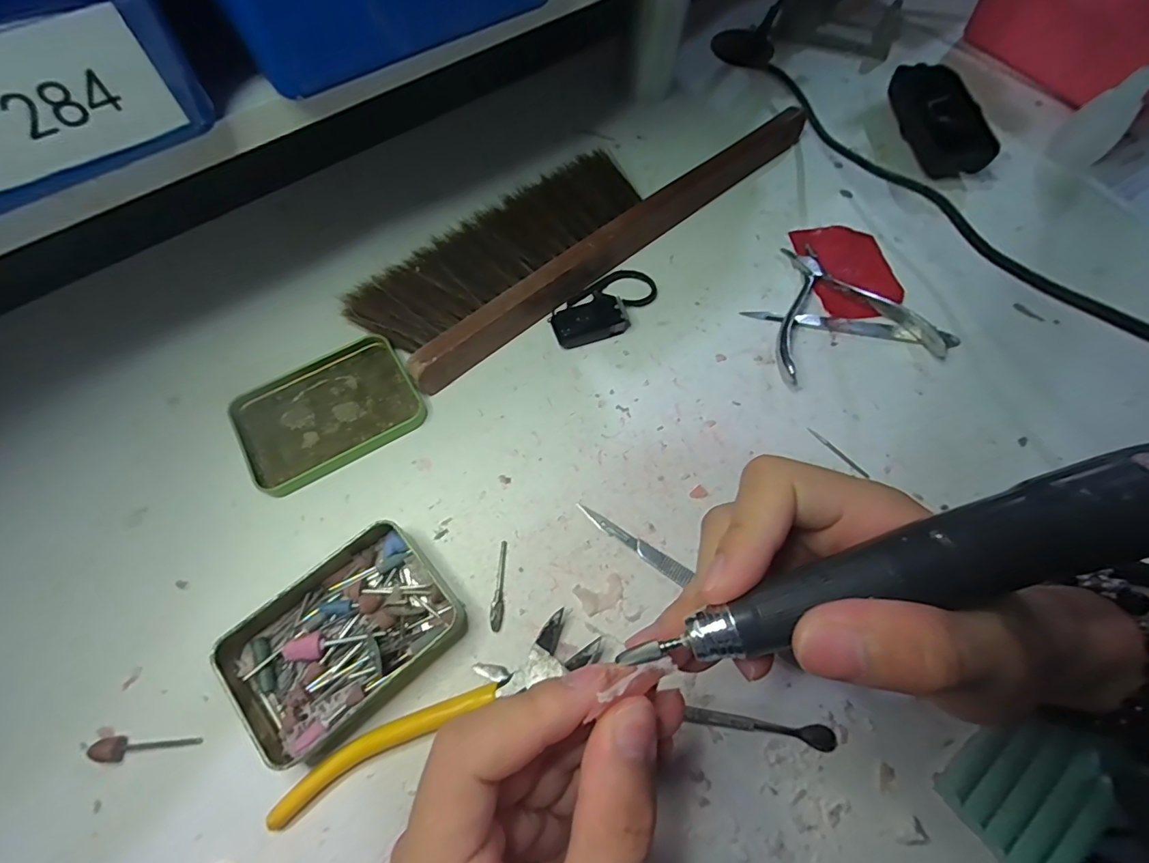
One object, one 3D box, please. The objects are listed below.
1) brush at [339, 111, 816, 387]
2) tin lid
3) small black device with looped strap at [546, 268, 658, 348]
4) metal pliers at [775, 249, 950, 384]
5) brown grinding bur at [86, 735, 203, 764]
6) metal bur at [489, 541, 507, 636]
[{"bbox_3d":[0.013,-0.160,0.357,0.350,0.030,0.091,-41,71,-18],"label":"brush"},{"bbox_3d":[-0.146,-0.013,0.297,0.098,0.008,0.074,-30,68,-14],"label":"tin lid"},{"bbox_3d":[0.020,-0.082,0.327,0.079,0.017,0.039,-38,70,-17],"label":"small black device with looped strap"},{"bbox_3d":[0.172,-0.086,0.333,0.107,0.013,0.104,-10,65,-5],"label":"metal pliers"},{"bbox_3d":[-0.191,0.139,0.223,0.043,0.008,0.010,-6,64,-3],"label":"brown grinding bur"},{"bbox_3d":[-0.039,0.078,0.256,0.006,0.004,0.044,-1,64,-1],"label":"metal bur"}]

